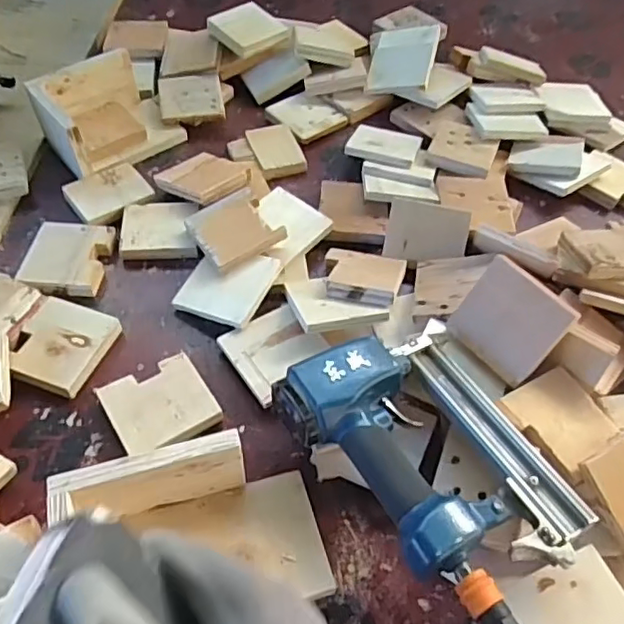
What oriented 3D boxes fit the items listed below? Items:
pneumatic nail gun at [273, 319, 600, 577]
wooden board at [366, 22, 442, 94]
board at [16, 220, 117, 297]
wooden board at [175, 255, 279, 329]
[{"bbox_3d":[0.103,0.110,0.491,0.183,0.049,0.226,-24,59,-22],"label":"pneumatic nail gun"},{"bbox_3d":[0.135,-0.381,0.895,0.101,0.016,0.142,2,60,15],"label":"wooden board"},{"bbox_3d":[-0.276,-0.063,0.677,0.086,0.020,0.092,7,52,0],"label":"board"},{"bbox_3d":[-0.092,-0.029,0.643,0.091,0.010,0.088,15,62,20],"label":"wooden board"}]

